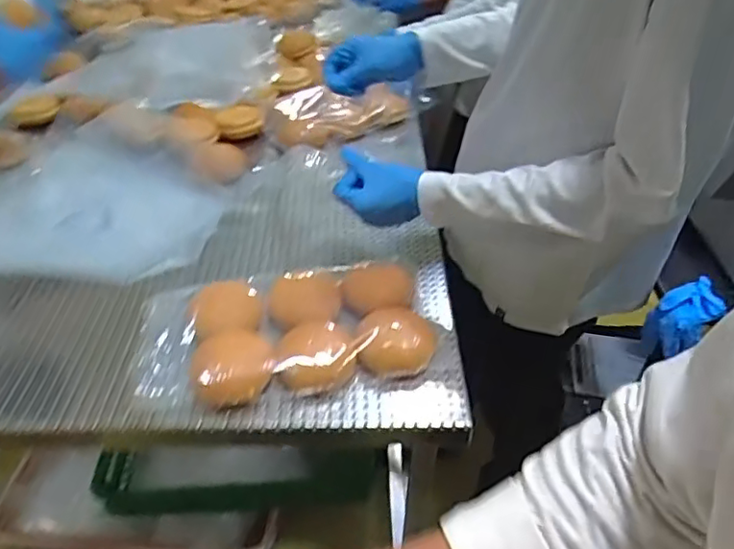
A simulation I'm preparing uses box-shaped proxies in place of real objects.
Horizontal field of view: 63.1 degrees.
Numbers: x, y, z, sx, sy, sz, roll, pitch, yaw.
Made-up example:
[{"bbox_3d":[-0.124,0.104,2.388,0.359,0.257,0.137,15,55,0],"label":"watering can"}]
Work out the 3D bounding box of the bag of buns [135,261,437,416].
[{"bbox_3d":[-0.104,0.060,0.754,0.345,0.056,0.201,-9,41,-11],"label":"bag of buns"}]

